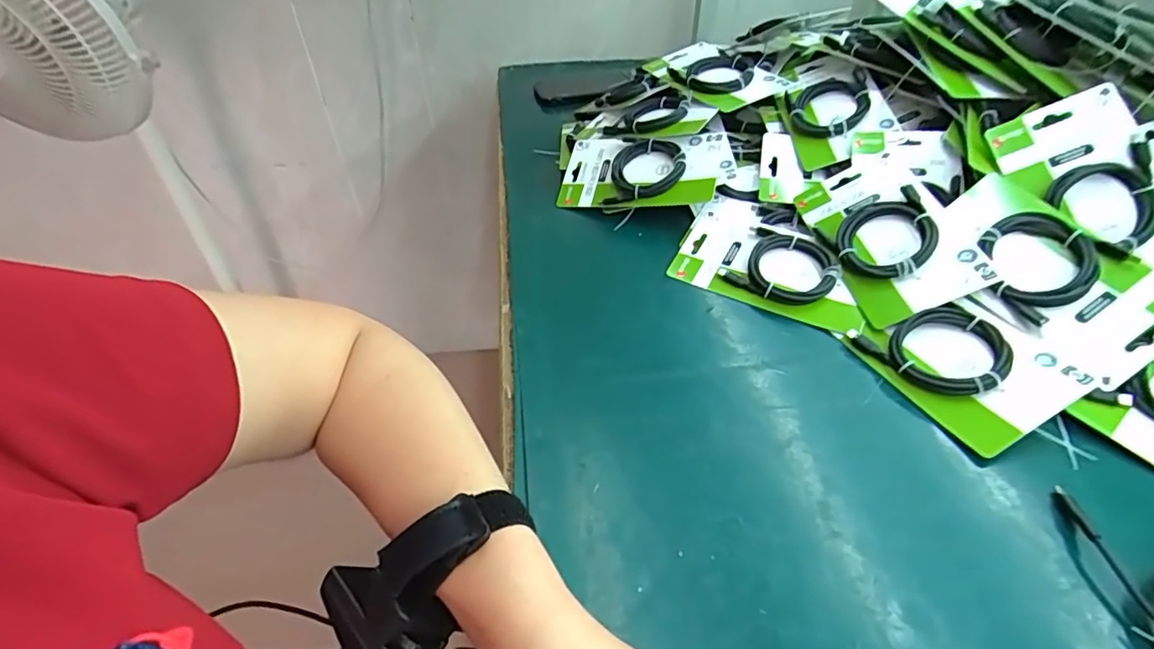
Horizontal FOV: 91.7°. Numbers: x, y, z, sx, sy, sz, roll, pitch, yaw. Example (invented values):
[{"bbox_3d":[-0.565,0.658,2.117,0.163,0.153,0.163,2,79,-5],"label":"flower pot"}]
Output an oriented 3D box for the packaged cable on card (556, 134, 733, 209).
[{"bbox_3d":[0.069,-0.171,0.632,0.180,0.025,0.096,8,68,24],"label":"packaged cable on card"}]

